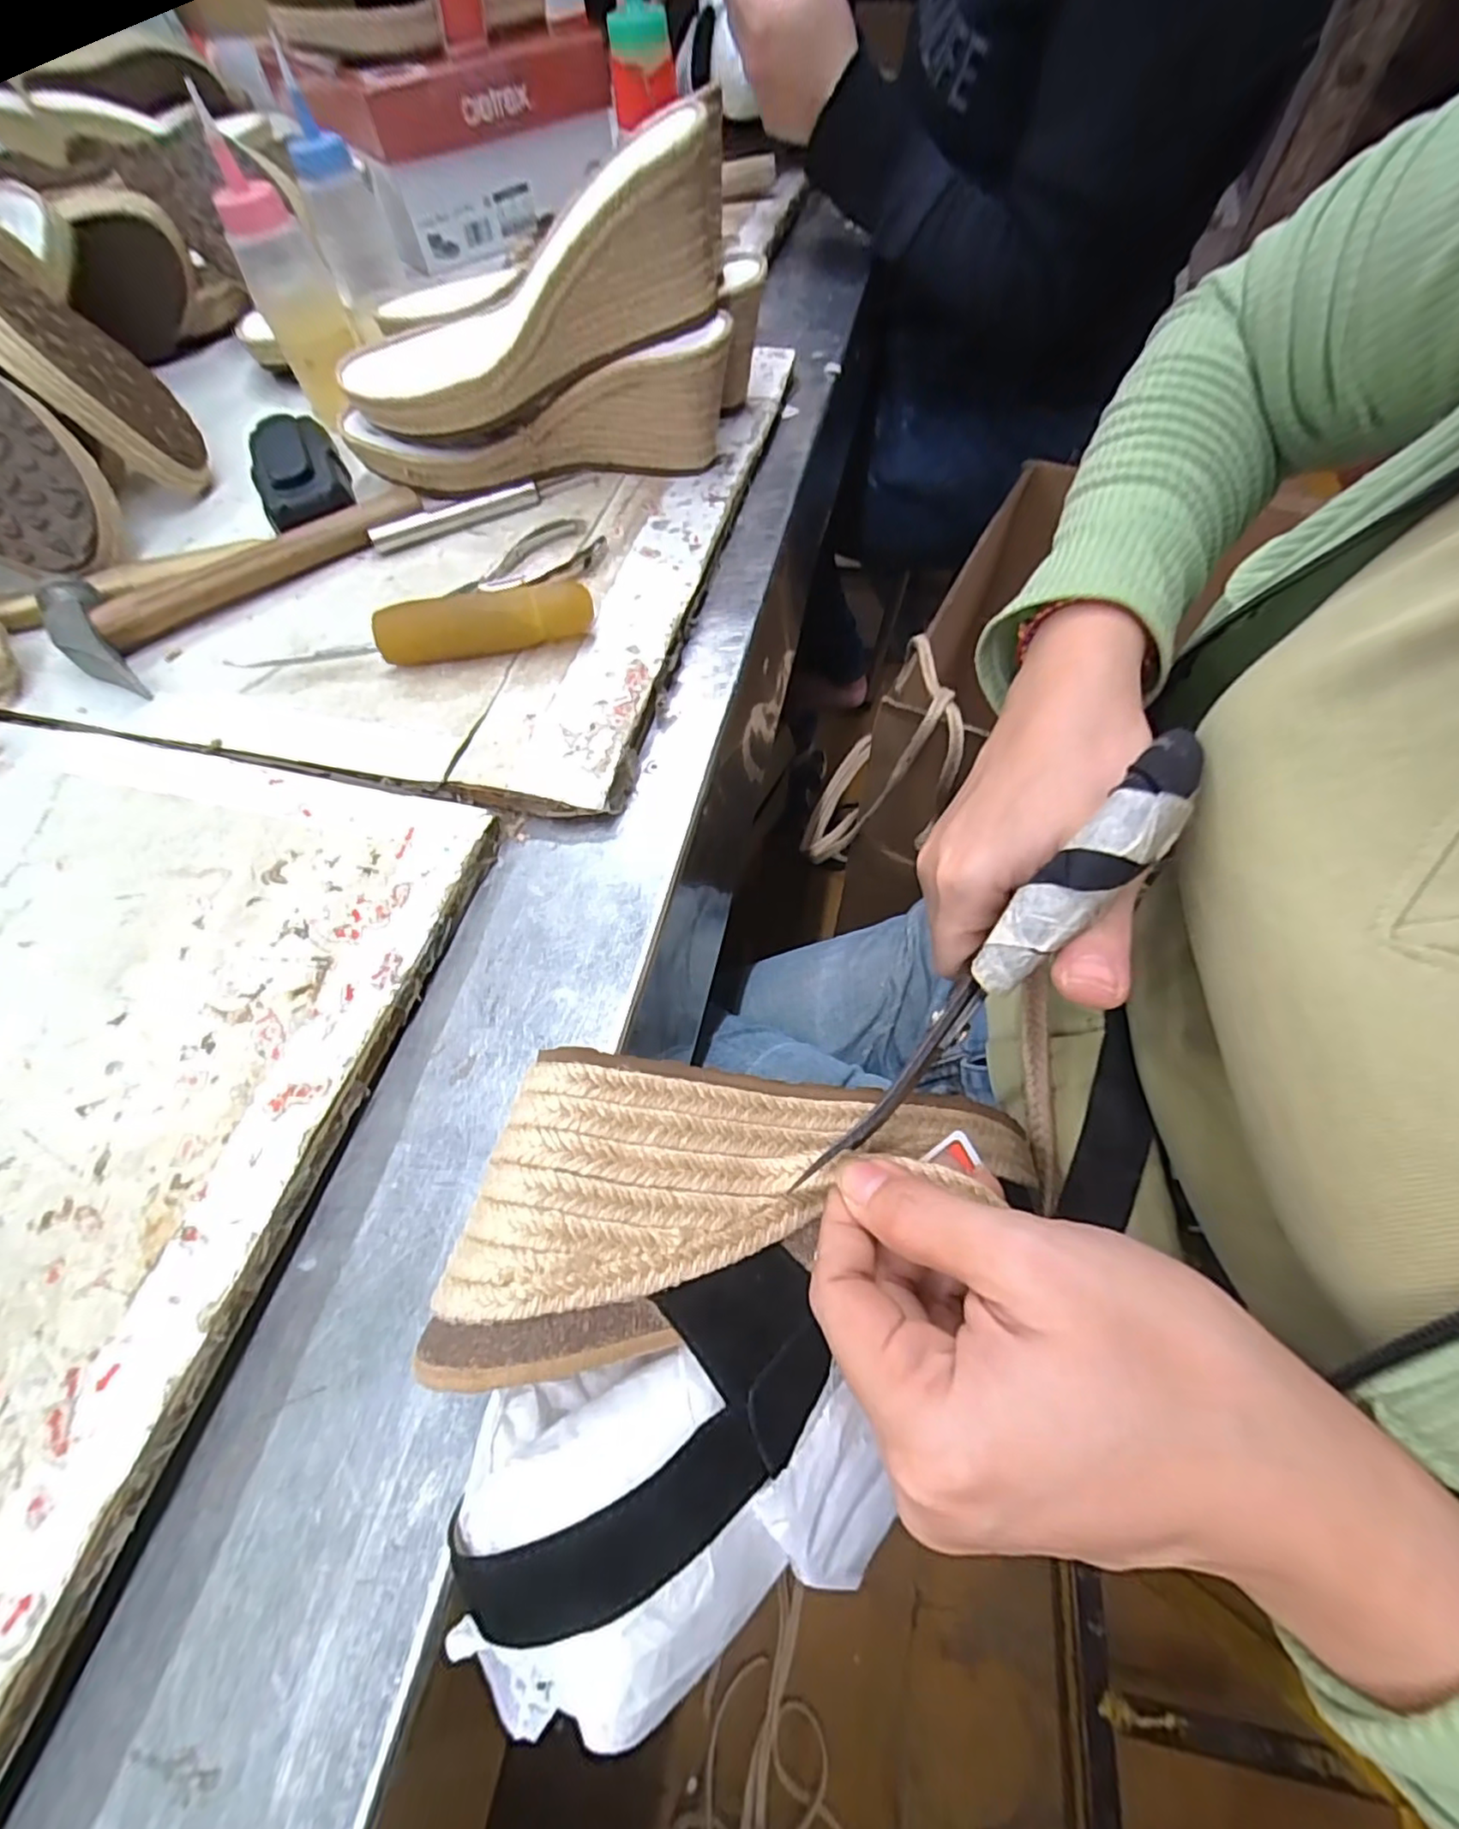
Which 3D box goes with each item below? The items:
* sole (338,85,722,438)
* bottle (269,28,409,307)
[{"bbox_3d":[-0.108,-0.332,0.358,0.233,0.066,0.104,-6,58,23],"label":"sole"},{"bbox_3d":[-0.263,-0.484,0.436,0.047,0.110,0.042,-19,61,-8],"label":"bottle"}]

